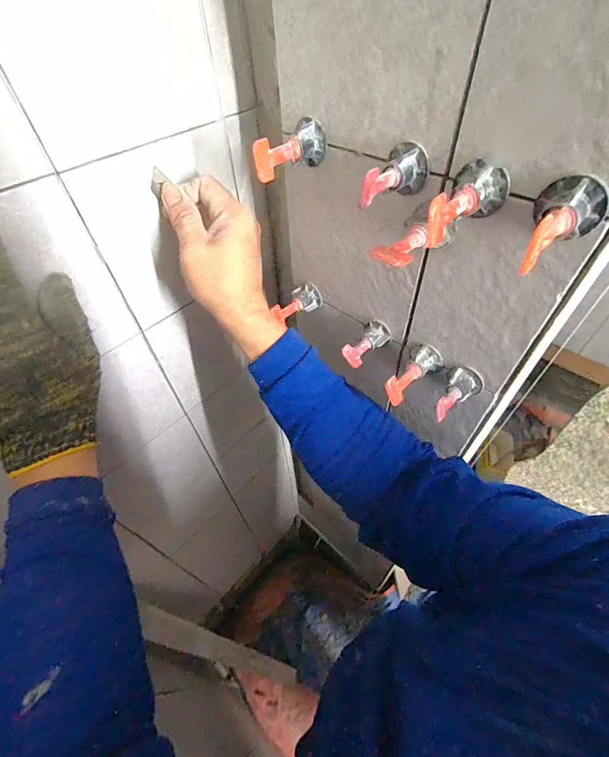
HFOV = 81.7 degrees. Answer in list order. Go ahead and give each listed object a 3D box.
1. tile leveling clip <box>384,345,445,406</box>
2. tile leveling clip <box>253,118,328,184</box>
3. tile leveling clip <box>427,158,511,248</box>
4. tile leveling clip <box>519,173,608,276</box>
[{"bbox_3d":[0.095,-0.004,0.310,0.027,0.025,0.059,35,60,27],"label":"tile leveling clip"},{"bbox_3d":[-0.010,-0.167,0.262,0.025,0.028,0.058,29,57,24],"label":"tile leveling clip"},{"bbox_3d":[0.092,-0.096,0.197,0.030,0.026,0.058,23,55,20],"label":"tile leveling clip"},{"bbox_3d":[0.128,-0.077,0.175,0.032,0.029,0.051,28,57,23],"label":"tile leveling clip"}]

